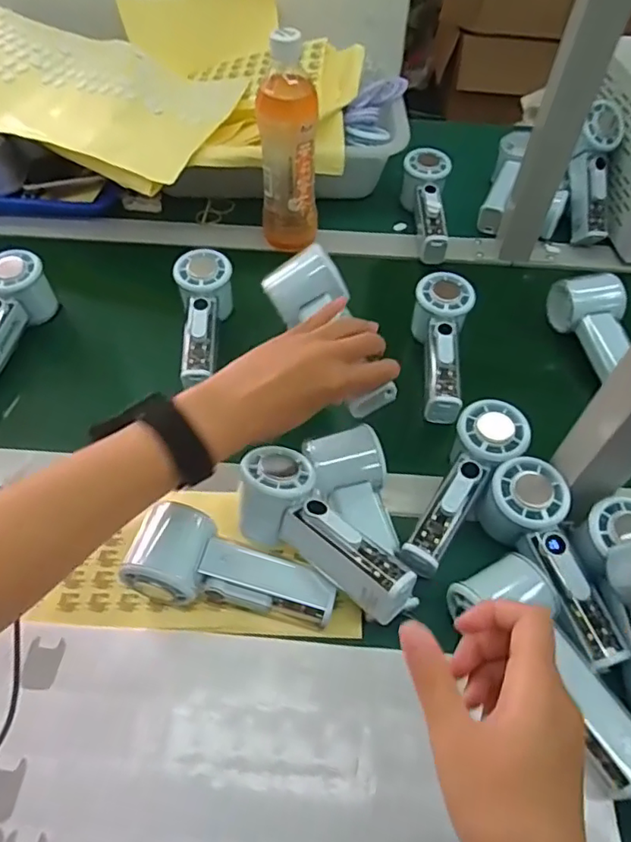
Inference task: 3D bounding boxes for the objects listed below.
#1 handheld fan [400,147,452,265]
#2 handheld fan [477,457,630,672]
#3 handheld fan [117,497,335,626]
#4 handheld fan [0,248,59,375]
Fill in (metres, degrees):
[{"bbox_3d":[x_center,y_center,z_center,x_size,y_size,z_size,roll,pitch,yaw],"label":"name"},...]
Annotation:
[{"bbox_3d":[0.140,-0.259,0.683,0.052,0.049,0.160,-1,69,-1],"label":"handheld fan"},{"bbox_3d":[0.183,0.103,0.416,0.054,0.051,0.148,-20,56,-15],"label":"handheld fan"},{"bbox_3d":[-0.064,0.115,0.420,0.152,0.053,0.066,19,55,-3],"label":"handheld fan"},{"bbox_3d":[-0.318,-0.095,0.562,0.050,0.061,0.159,11,67,7],"label":"handheld fan"}]

